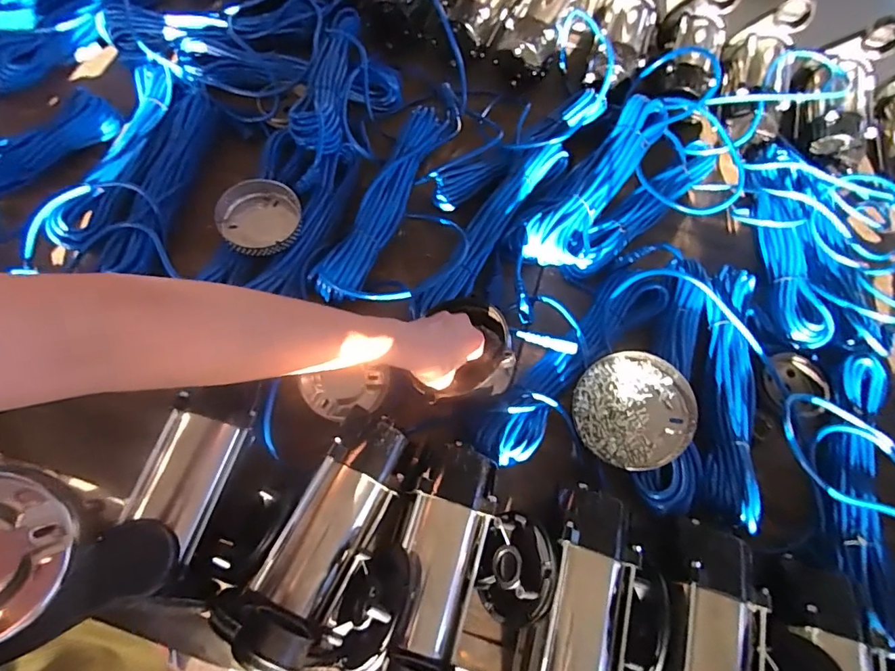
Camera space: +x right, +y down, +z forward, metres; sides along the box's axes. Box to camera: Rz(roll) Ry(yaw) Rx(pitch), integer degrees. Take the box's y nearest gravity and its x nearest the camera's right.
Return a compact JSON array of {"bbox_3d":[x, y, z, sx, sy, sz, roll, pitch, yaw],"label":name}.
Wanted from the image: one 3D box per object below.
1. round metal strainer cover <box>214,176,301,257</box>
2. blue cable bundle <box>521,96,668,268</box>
[{"bbox_3d":[-0.252,-0.153,0.650,0.104,0.034,0.107,-9,66,-9],"label":"round metal strainer cover"},{"bbox_3d":[0.228,-0.229,0.711,0.091,0.048,0.342,34,66,10],"label":"blue cable bundle"}]

